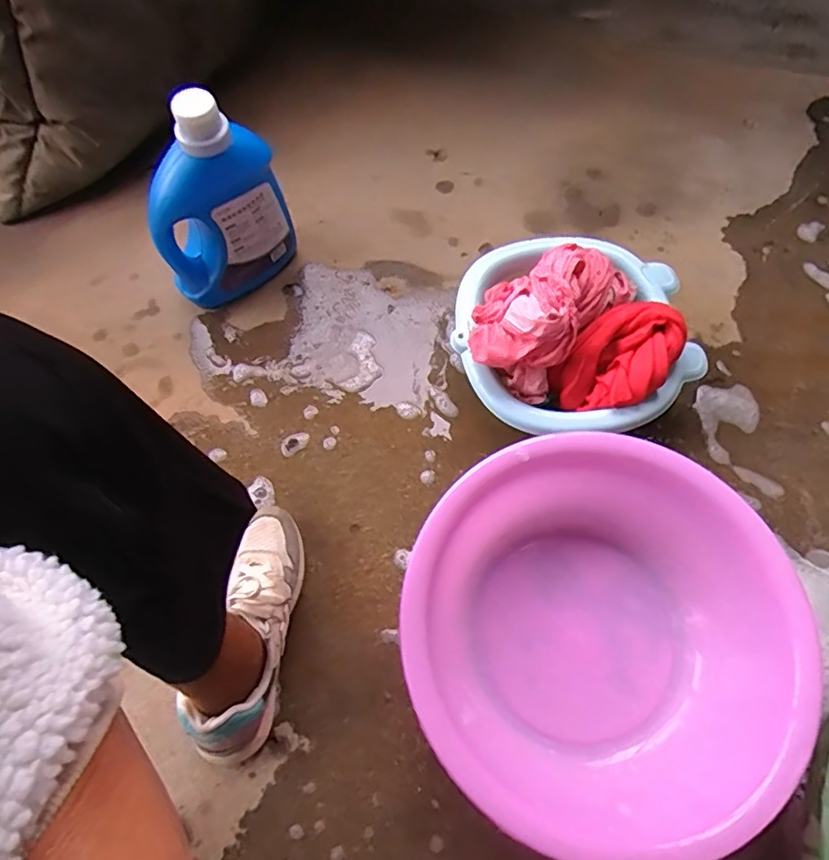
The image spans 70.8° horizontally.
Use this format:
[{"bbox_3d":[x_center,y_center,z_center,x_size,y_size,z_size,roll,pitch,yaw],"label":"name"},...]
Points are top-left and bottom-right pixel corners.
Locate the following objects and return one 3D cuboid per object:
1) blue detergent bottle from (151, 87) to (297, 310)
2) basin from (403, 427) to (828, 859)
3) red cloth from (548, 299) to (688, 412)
[{"bbox_3d":[-0.248,-0.278,0.738,0.073,0.248,0.164,42,72,17],"label":"blue detergent bottle"},{"bbox_3d":[0.171,0.210,0.595,0.346,0.125,0.366,-35,70,-15],"label":"basin"},{"bbox_3d":[0.246,-0.084,0.691,0.153,0.069,0.100,-36,70,-15],"label":"red cloth"}]

